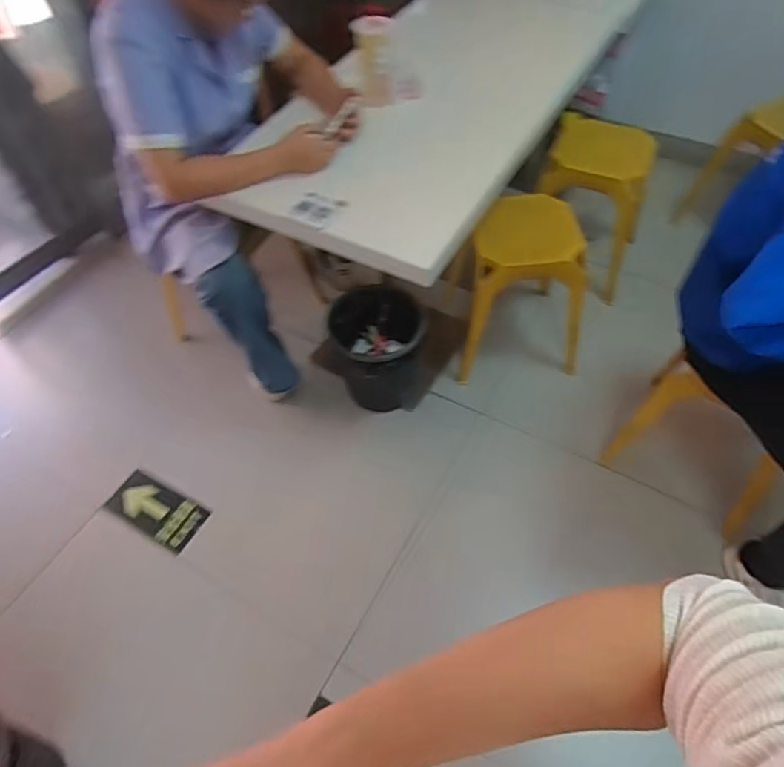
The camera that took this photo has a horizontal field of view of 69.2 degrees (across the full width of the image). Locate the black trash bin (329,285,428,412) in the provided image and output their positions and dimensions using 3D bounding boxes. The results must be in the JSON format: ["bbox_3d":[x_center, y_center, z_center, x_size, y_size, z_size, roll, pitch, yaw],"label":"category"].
[{"bbox_3d":[-0.032,-0.111,1.676,0.281,0.262,0.284,-1,54,1],"label":"black trash bin"}]

